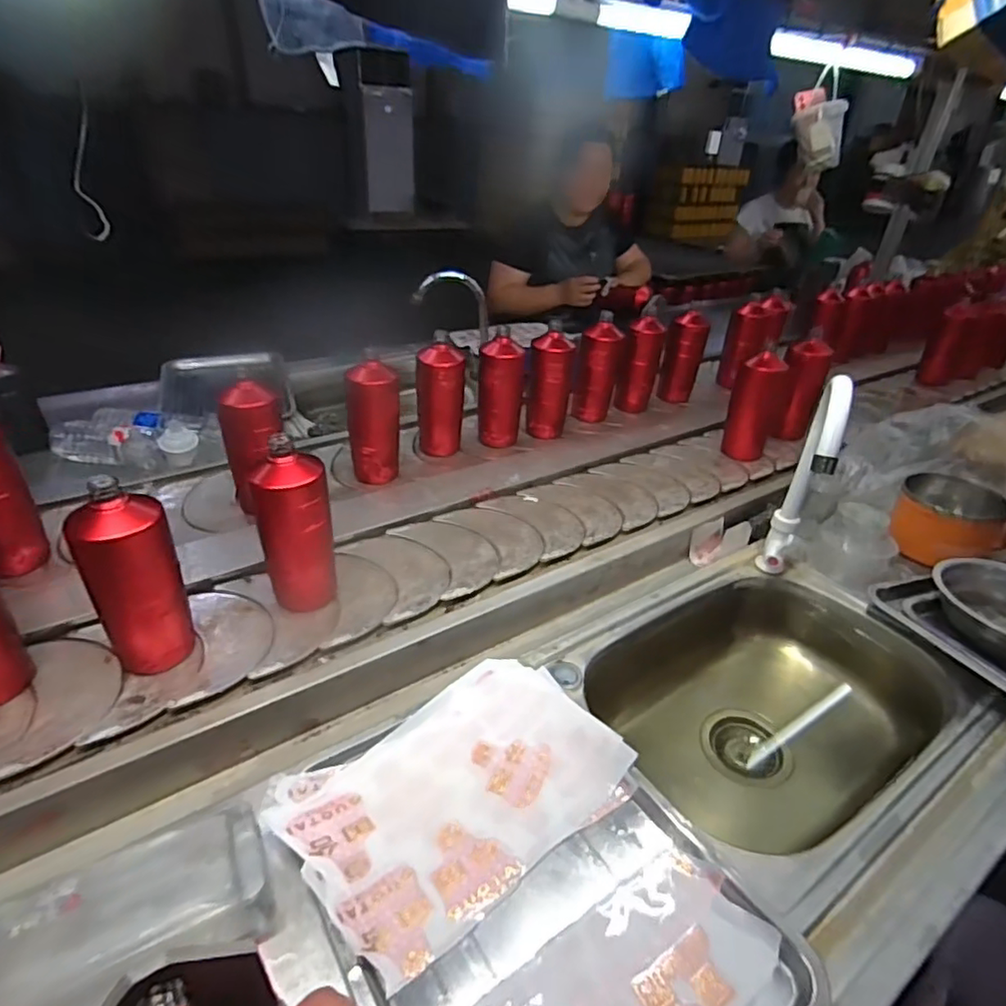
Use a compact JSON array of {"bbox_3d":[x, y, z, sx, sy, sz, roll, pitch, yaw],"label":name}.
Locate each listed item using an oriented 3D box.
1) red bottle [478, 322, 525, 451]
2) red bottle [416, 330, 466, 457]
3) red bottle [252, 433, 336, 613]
[{"bbox_3d":[-0.005,-0.199,1.063,0.075,0.177,0.065,17,36,21],"label":"red bottle"},{"bbox_3d":[-0.110,-0.177,1.020,0.076,0.188,0.066,16,36,19],"label":"red bottle"},{"bbox_3d":[-0.238,0.036,0.680,0.075,0.198,0.070,9,34,9],"label":"red bottle"}]

